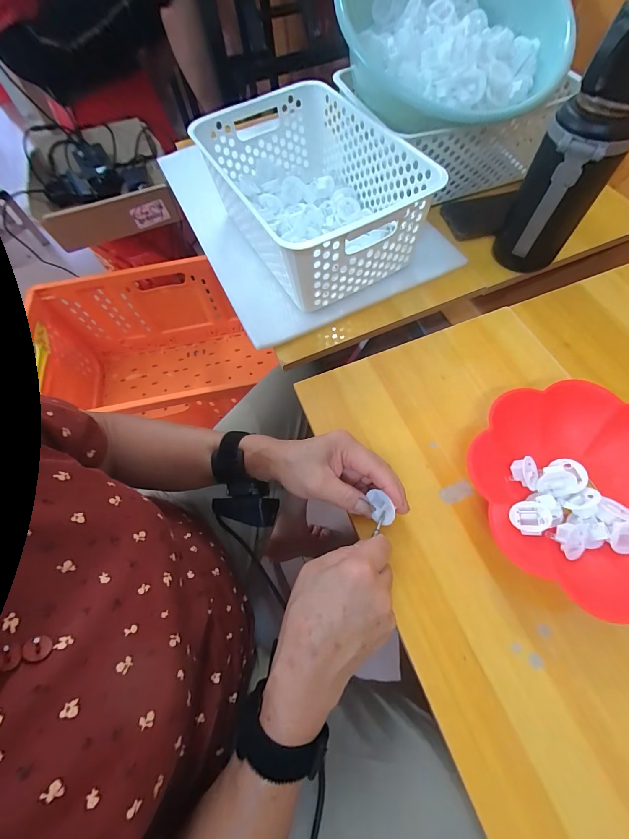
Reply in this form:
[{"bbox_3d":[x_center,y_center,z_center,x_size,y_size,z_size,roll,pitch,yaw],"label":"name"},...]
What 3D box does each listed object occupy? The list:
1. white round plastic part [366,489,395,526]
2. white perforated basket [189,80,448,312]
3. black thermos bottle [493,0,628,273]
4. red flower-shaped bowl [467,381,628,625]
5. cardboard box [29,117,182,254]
[{"bbox_3d":[0.061,0.079,0.300,0.008,0.021,0.028,-12,91,-44],"label":"white round plastic part"},{"bbox_3d":[-0.003,-0.302,0.463,0.211,0.127,0.312,-25,65,-8],"label":"white perforated basket"},{"bbox_3d":[0.275,-0.266,0.364,0.079,0.227,0.068,26,69,15],"label":"black thermos bottle"},{"bbox_3d":[0.249,0.063,0.313,0.183,0.047,0.193,-2,64,3],"label":"red flower-shaped bowl"},{"bbox_3d":[-0.490,-0.546,0.774,0.284,0.090,0.293,-20,65,-6],"label":"cardboard box"}]

